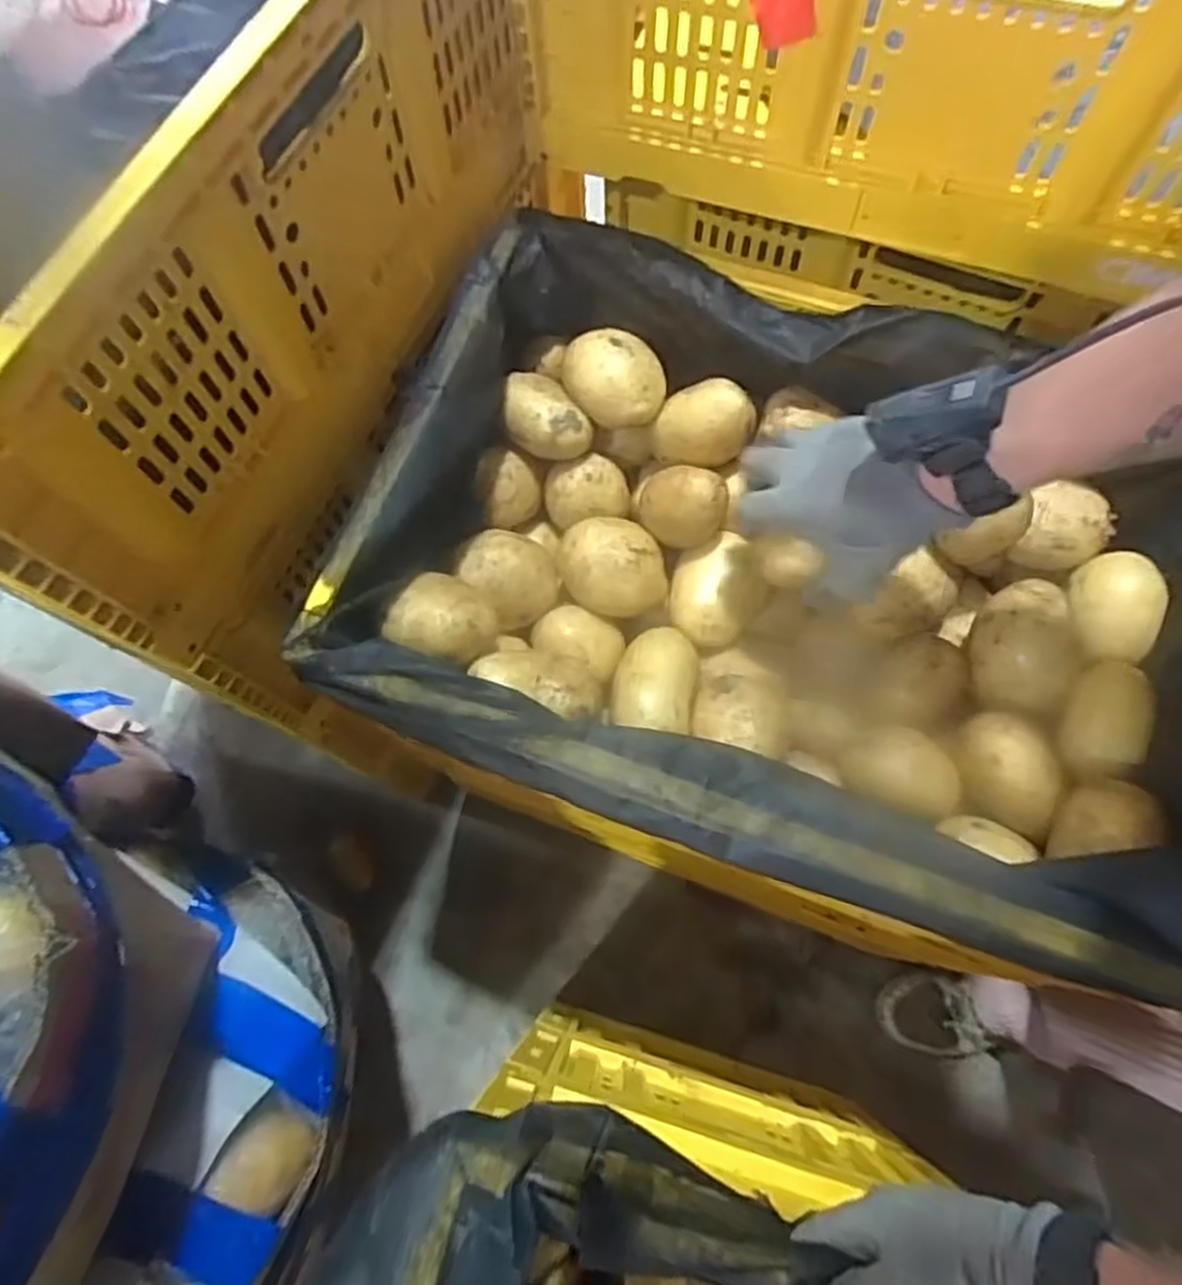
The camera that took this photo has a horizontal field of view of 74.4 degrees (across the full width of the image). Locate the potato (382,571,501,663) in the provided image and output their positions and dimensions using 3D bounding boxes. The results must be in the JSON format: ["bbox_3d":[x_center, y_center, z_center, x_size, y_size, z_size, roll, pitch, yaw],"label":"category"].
[{"bbox_3d":[-0.102,-0.014,0.568,0.070,0.063,0.064,-1,72,2],"label":"potato"}]

